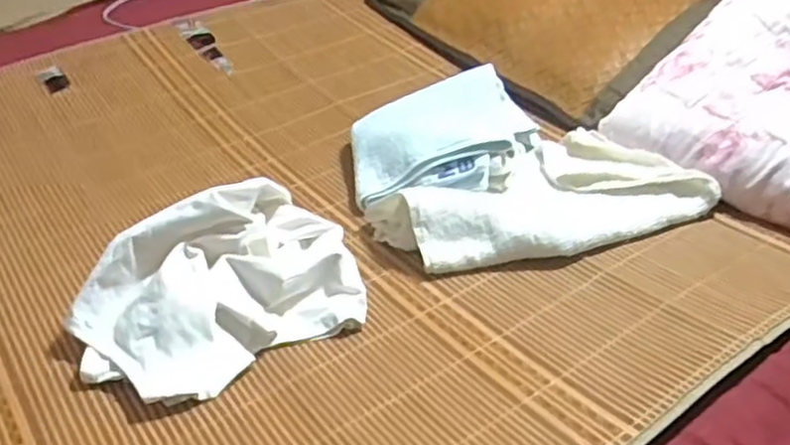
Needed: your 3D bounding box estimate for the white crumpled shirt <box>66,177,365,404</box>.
[{"bbox_3d":[-0.155,0.048,0.642,0.238,0.097,0.154,-23,42,-26],"label":"white crumpled shirt"}]

